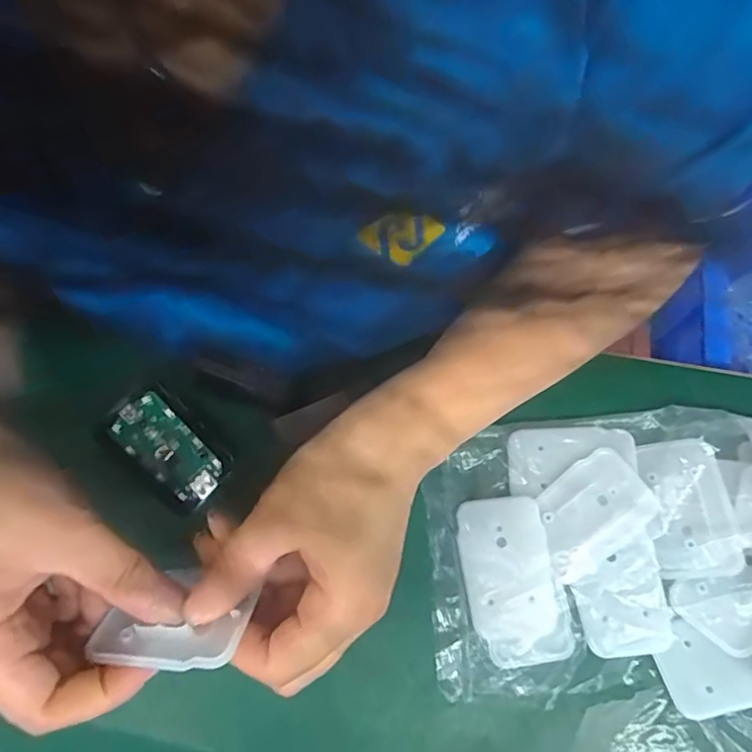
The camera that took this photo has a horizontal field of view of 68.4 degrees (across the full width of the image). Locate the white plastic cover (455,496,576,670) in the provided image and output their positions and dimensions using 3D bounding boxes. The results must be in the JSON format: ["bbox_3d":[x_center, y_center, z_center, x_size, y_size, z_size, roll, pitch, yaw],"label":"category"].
[{"bbox_3d":[0.070,0.105,0.284,0.046,0.016,0.083,-14,74,-3],"label":"white plastic cover"}]

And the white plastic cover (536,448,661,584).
[{"bbox_3d":[0.113,0.071,0.293,0.065,0.005,0.045,-34,75,-8],"label":"white plastic cover"}]

